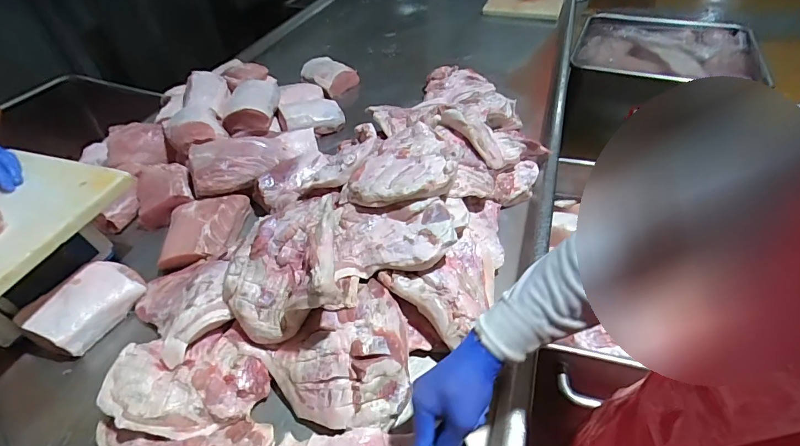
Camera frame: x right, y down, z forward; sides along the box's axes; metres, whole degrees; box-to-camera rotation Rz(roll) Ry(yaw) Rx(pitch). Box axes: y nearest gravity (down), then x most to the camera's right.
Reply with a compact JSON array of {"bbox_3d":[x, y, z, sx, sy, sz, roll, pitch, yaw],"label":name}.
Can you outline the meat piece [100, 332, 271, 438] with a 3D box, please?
[{"bbox_3d":[-0.292,0.217,0.582,0.205,0.056,0.141,-7,43,-3],"label":"meat piece"}]

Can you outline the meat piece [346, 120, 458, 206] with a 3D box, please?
[{"bbox_3d":[0.003,-0.102,0.726,0.189,0.046,0.171,0,43,5],"label":"meat piece"}]

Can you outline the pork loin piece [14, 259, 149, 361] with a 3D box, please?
[{"bbox_3d":[-0.525,0.135,0.702,0.114,0.059,0.163,20,48,25],"label":"pork loin piece"}]

